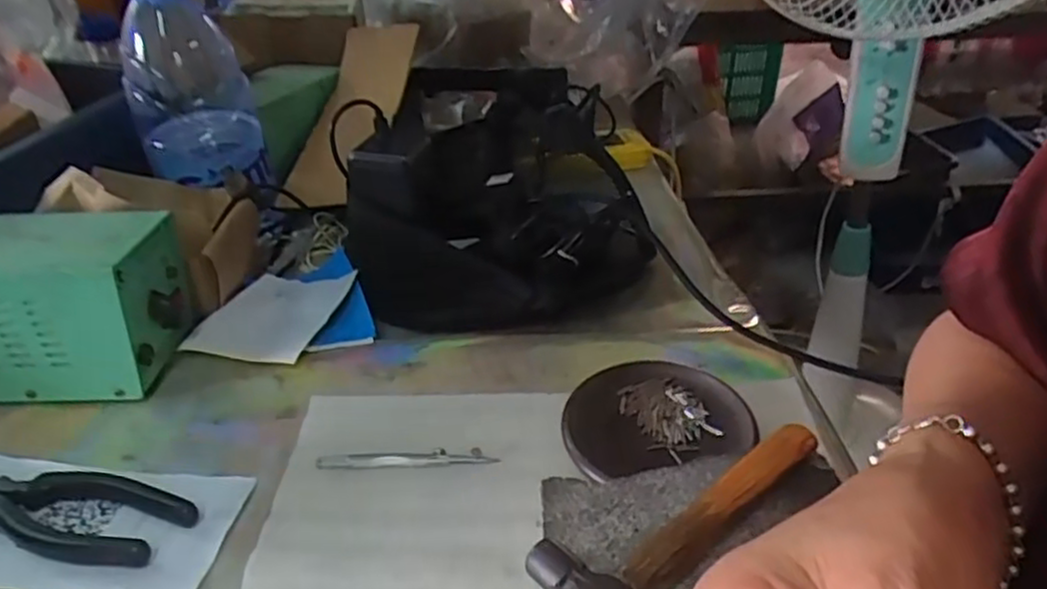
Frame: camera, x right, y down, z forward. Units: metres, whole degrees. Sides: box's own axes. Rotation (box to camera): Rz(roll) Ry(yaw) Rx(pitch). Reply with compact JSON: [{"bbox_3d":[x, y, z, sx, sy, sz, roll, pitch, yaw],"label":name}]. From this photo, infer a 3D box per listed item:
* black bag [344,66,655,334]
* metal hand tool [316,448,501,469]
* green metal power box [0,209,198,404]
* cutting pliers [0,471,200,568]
[{"bbox_3d":[-0.029,-0.143,0.695,0.235,0.104,0.416,-4,33,-1],"label":"black bag"},{"bbox_3d":[-0.071,0.100,0.440,0.106,0.004,0.011,-3,33,0],"label":"metal hand tool"},{"bbox_3d":[-0.327,0.005,0.507,0.162,0.104,0.098,-3,33,1],"label":"green metal power box"},{"bbox_3d":[-0.269,0.121,0.413,0.163,0.016,0.051,8,35,16],"label":"cutting pliers"}]

